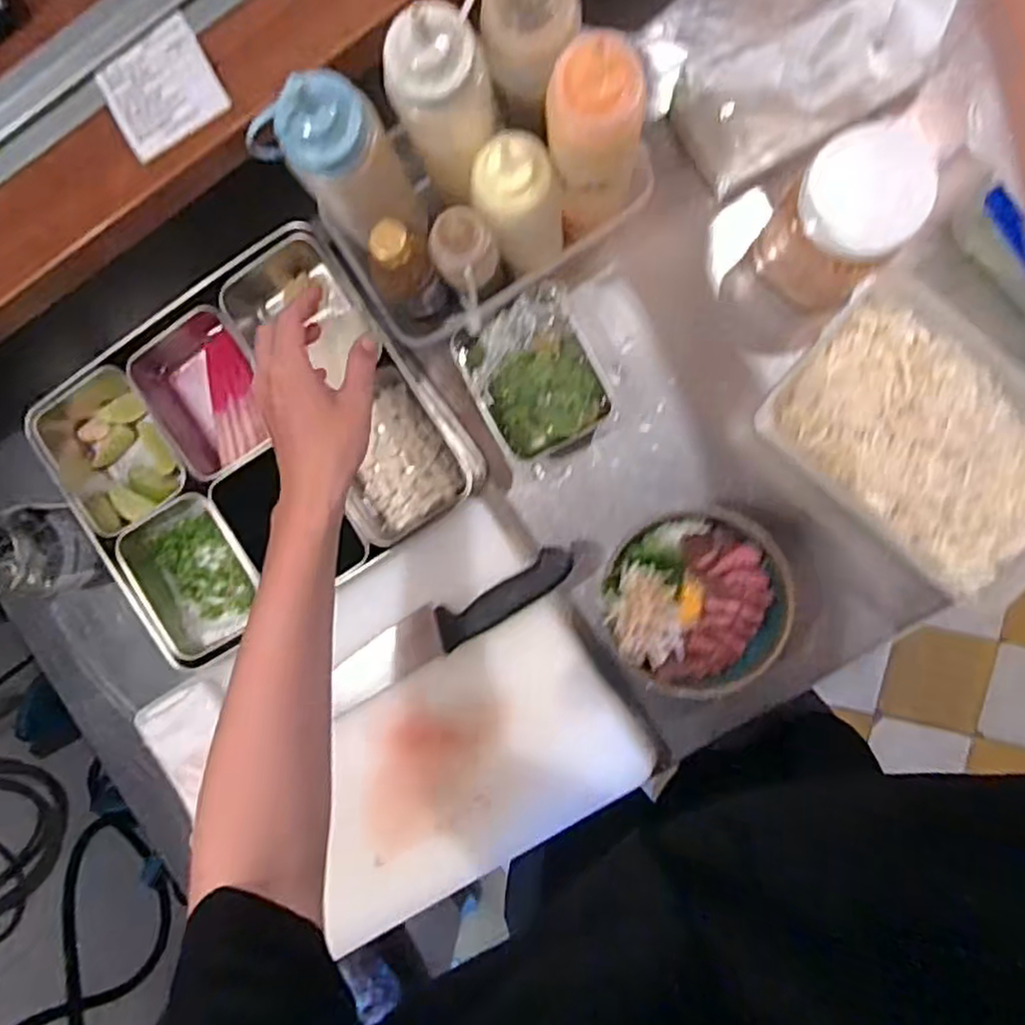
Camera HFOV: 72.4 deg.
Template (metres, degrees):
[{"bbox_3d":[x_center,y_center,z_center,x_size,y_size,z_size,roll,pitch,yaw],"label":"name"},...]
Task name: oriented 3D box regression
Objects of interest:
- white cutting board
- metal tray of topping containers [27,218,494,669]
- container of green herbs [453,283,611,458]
[{"bbox_3d":[-0.102,0.213,0.654,0.406,0.037,0.304,-32,89,6],"label":"white cutting board"},{"bbox_3d":[-0.244,-0.061,0.655,0.355,0.069,0.298,-30,90,6],"label":"metal tray of topping containers"},{"bbox_3d":[0.020,-0.122,0.627,0.107,0.054,0.125,-28,90,6],"label":"container of green herbs"}]

